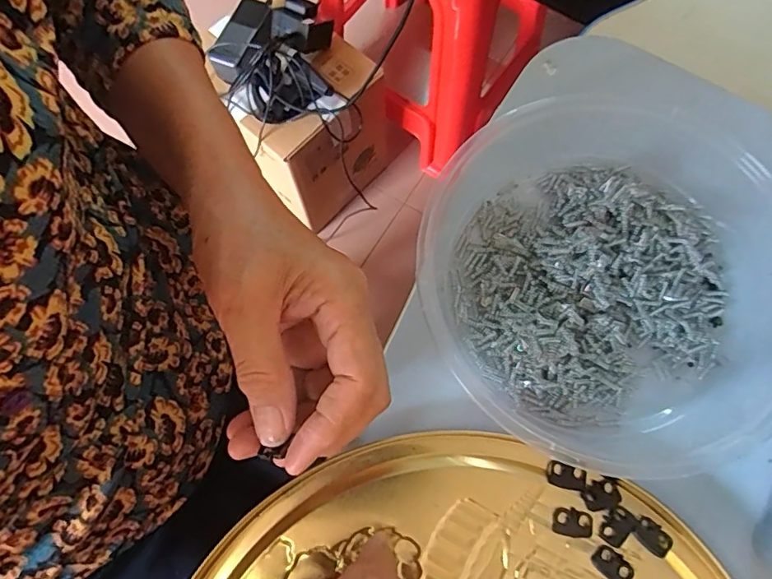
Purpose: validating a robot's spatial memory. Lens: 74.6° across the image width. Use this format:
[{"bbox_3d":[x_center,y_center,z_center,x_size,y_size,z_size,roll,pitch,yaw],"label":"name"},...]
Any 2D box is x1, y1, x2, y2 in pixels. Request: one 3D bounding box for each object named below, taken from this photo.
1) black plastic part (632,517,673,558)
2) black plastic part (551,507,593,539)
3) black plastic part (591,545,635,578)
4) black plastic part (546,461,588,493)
[{"bbox_3d":[0.131,0.121,0.247,0.012,0.004,0.018,-44,78,-12],"label":"black plastic part"},{"bbox_3d":[0.092,0.116,0.250,0.019,0.004,0.013,8,74,2],"label":"black plastic part"},{"bbox_3d":[0.110,0.134,0.244,0.020,0.004,0.012,38,77,10],"label":"black plastic part"},{"bbox_3d":[0.092,0.096,0.258,0.019,0.004,0.012,19,74,5],"label":"black plastic part"}]

